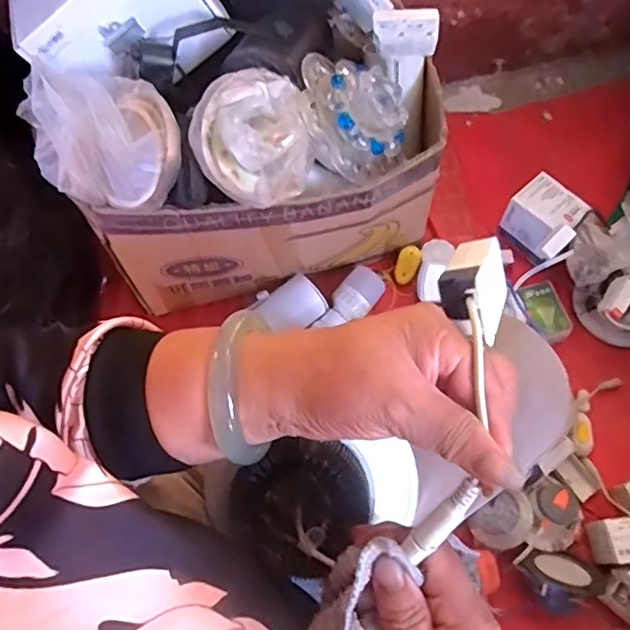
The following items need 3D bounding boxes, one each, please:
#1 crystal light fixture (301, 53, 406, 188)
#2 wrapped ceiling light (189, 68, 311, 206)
[{"bbox_3d":[0.040,-0.232,0.658,0.118,0.084,0.147,-32,106,-13],"label":"crystal light fixture"},{"bbox_3d":[-0.065,-0.187,0.613,0.117,0.093,0.107,-1,68,2],"label":"wrapped ceiling light"}]

